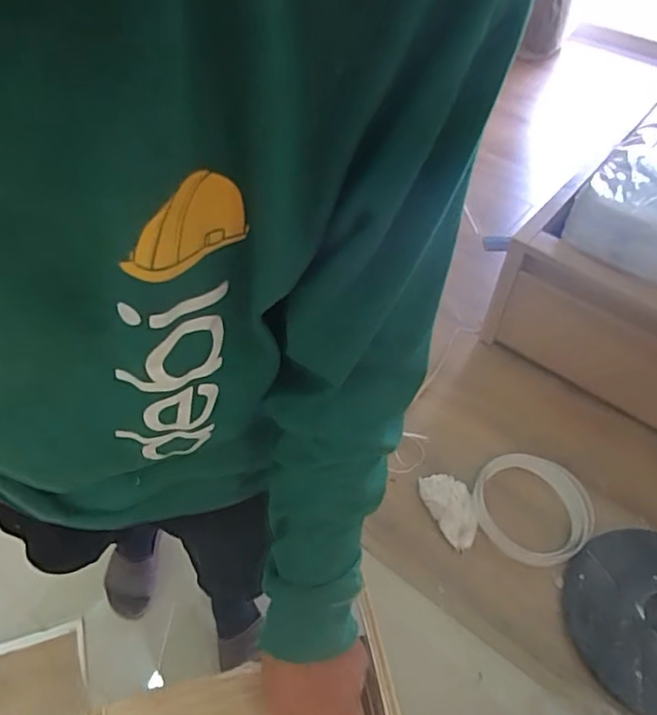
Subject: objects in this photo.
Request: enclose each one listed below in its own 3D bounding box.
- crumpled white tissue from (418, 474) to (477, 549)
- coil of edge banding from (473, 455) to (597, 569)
[{"bbox_3d":[0.281,0.354,1.334,0.106,0.021,0.178,-7,50,-9],"label":"crumpled white tissue"},{"bbox_3d":[0.467,0.336,1.331,0.254,0.033,0.271,1,50,-2],"label":"coil of edge banding"}]

